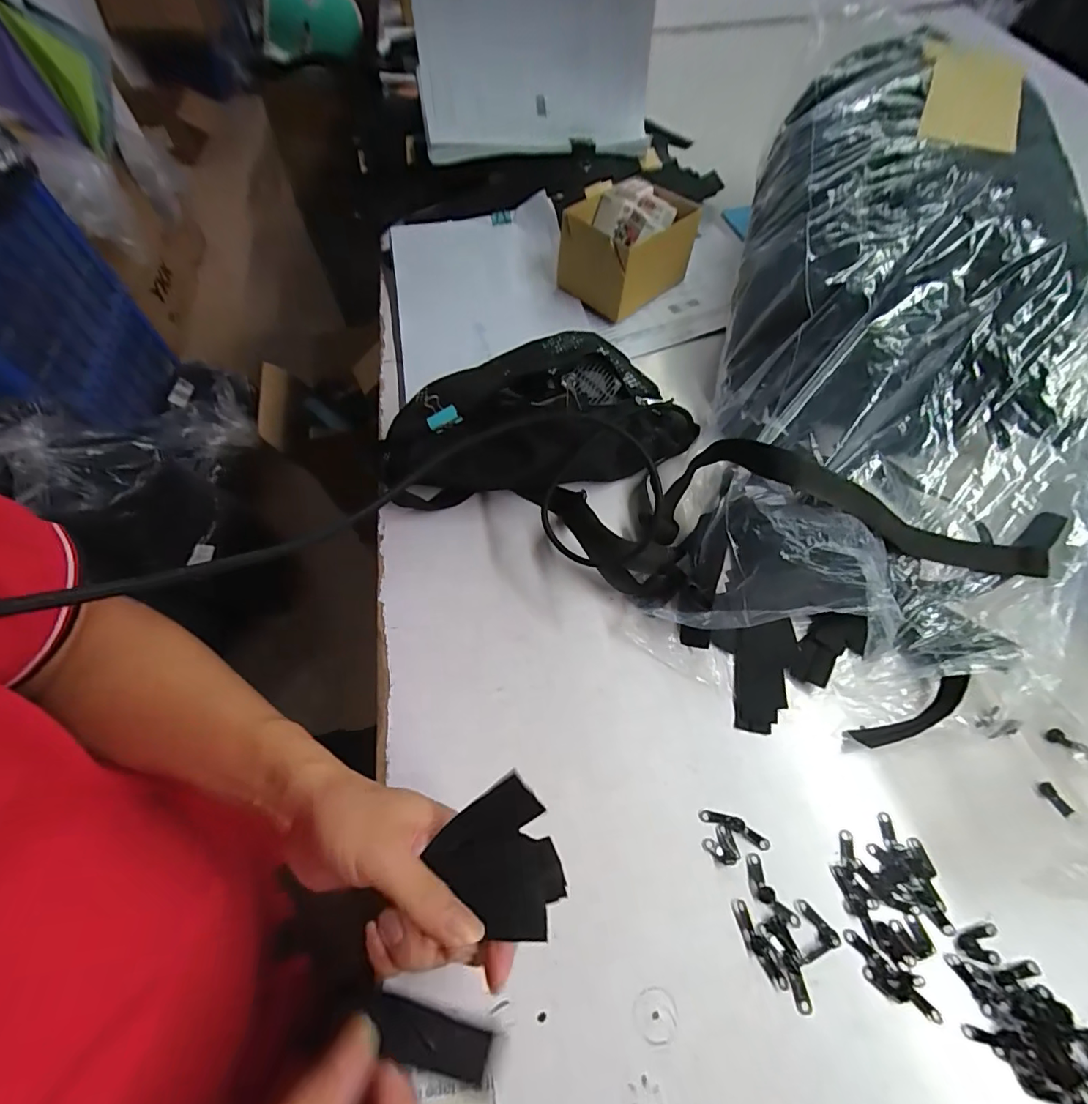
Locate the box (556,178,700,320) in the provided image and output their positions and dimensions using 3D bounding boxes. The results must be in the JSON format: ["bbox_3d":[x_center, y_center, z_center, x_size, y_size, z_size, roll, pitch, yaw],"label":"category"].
[{"bbox_3d":[0.097,-0.359,0.586,0.101,0.091,0.143,40,69,21],"label":"box"}]

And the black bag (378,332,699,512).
[{"bbox_3d":[-0.006,-0.122,0.455,0.273,0.094,0.141,-6,61,-2],"label":"black bag"}]

